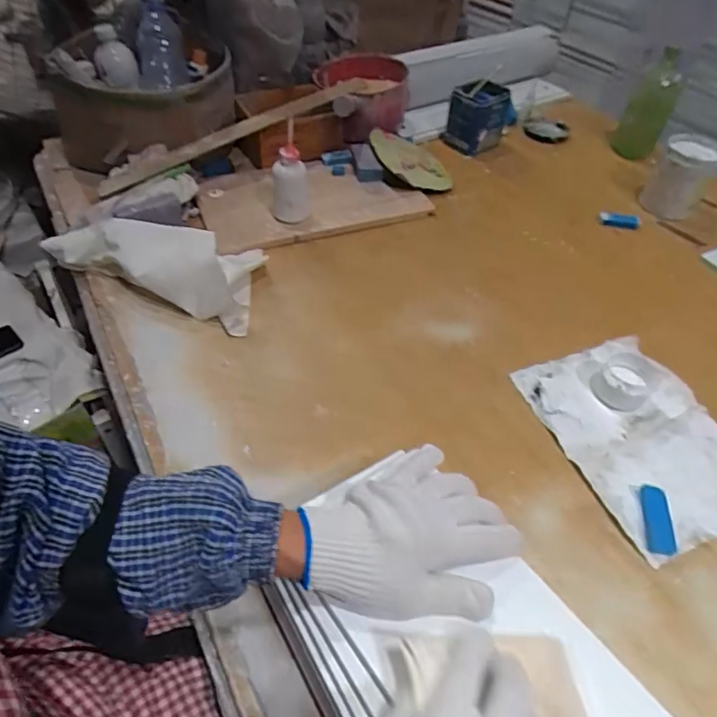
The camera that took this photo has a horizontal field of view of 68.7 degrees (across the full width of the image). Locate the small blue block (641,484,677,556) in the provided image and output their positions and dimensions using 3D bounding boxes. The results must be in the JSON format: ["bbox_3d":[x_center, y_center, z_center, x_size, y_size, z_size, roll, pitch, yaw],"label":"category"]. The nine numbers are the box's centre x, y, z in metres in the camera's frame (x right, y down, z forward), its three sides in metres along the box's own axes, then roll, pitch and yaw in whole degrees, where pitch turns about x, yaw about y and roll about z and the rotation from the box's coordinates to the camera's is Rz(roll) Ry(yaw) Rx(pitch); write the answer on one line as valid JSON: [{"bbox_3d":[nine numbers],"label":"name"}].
[{"bbox_3d":[0.313,0.169,0.548,0.031,0.005,0.069,6,60,3],"label":"small blue block"}]

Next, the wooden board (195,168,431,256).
[{"bbox_3d":[-0.088,-0.297,0.949,0.376,0.031,0.230,-19,51,-20],"label":"wooden board"}]

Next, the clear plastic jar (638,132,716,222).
[{"bbox_3d":[0.596,-0.332,0.972,0.099,0.134,0.107,2,47,-2],"label":"clear plastic jar"}]

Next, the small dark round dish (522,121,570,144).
[{"bbox_3d":[0.426,-0.517,1.187,0.098,0.014,0.099,2,47,-2],"label":"small dark round dish"}]

